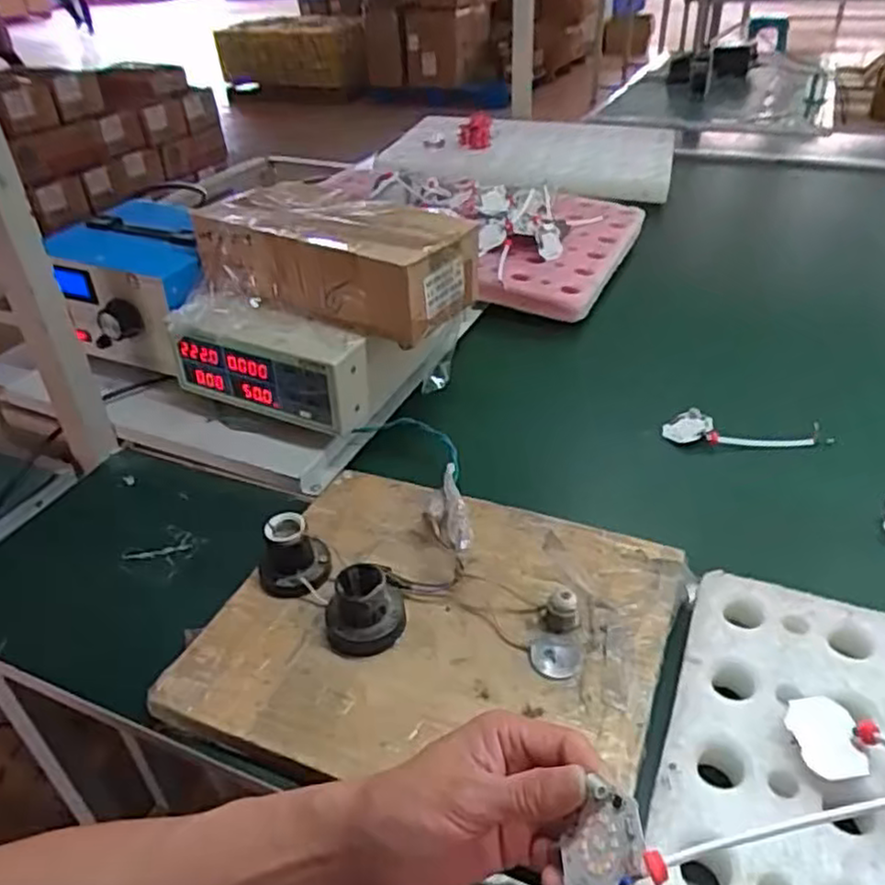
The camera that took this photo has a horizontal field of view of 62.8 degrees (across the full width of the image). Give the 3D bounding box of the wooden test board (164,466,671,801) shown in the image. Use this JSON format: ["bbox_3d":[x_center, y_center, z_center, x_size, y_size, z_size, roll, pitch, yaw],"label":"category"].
[{"bbox_3d":[-0.006,0.131,0.541,0.326,0.054,0.269,15,39,20],"label":"wooden test board"}]

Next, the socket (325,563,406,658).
[{"bbox_3d":[-0.058,0.120,0.537,0.057,0.054,0.056,-3,37,-4],"label":"socket"}]

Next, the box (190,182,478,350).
[{"bbox_3d":[-0.109,-0.194,0.752,0.271,0.079,0.128,19,40,26],"label":"box"}]

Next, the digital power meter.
[{"bbox_3d":[-0.179,-0.086,0.740,0.223,0.099,0.059,15,38,22],"label":"digital power meter"}]

